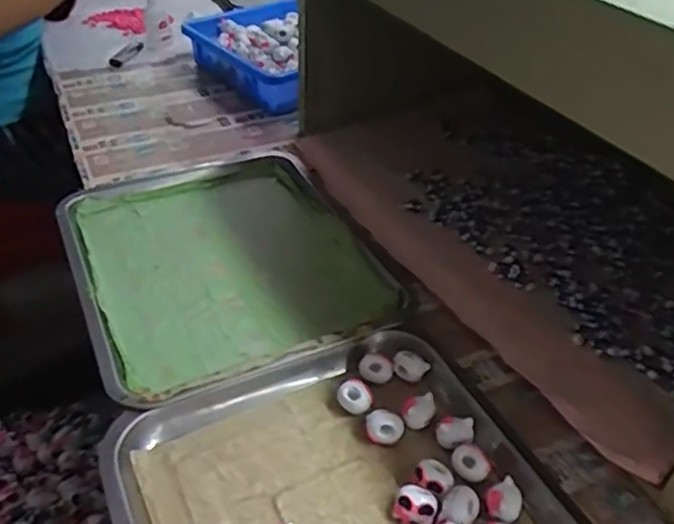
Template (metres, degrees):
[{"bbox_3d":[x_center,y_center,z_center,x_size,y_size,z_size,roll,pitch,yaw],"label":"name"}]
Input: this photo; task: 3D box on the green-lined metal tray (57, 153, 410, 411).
[{"bbox_3d":[-0.117,-0.011,0.619,0.258,0.040,0.345,-17,44,-21],"label":"green-lined metal tray"}]

